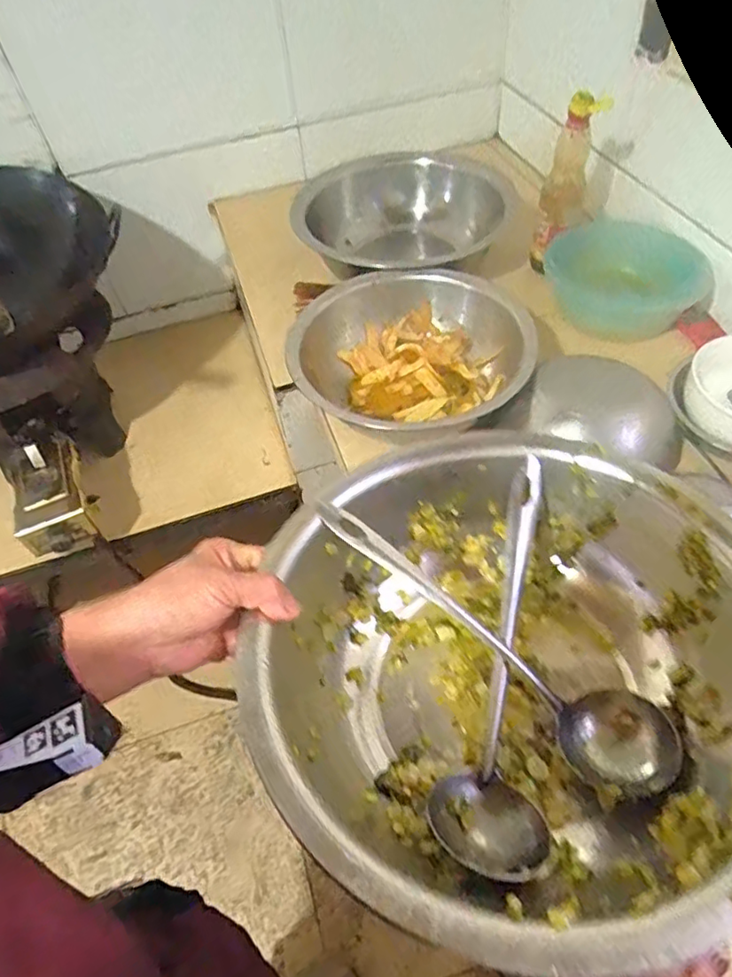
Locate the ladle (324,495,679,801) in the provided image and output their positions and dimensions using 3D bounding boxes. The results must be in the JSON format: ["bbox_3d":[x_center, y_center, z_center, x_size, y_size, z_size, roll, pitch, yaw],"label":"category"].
[{"bbox_3d":[0.078,0.099,0.411,0.273,0.055,0.060,39,65,13],"label":"ladle"}]

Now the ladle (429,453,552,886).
[{"bbox_3d":[0.085,0.106,0.401,0.067,0.058,0.267,4,55,6],"label":"ladle"}]

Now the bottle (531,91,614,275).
[{"bbox_3d":[0.299,-0.446,0.889,0.064,0.232,0.072,11,56,11],"label":"bottle"}]

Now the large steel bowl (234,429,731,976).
[{"bbox_3d":[0.095,0.106,0.385,0.282,0.130,0.299,-2,54,2],"label":"large steel bowl"}]

